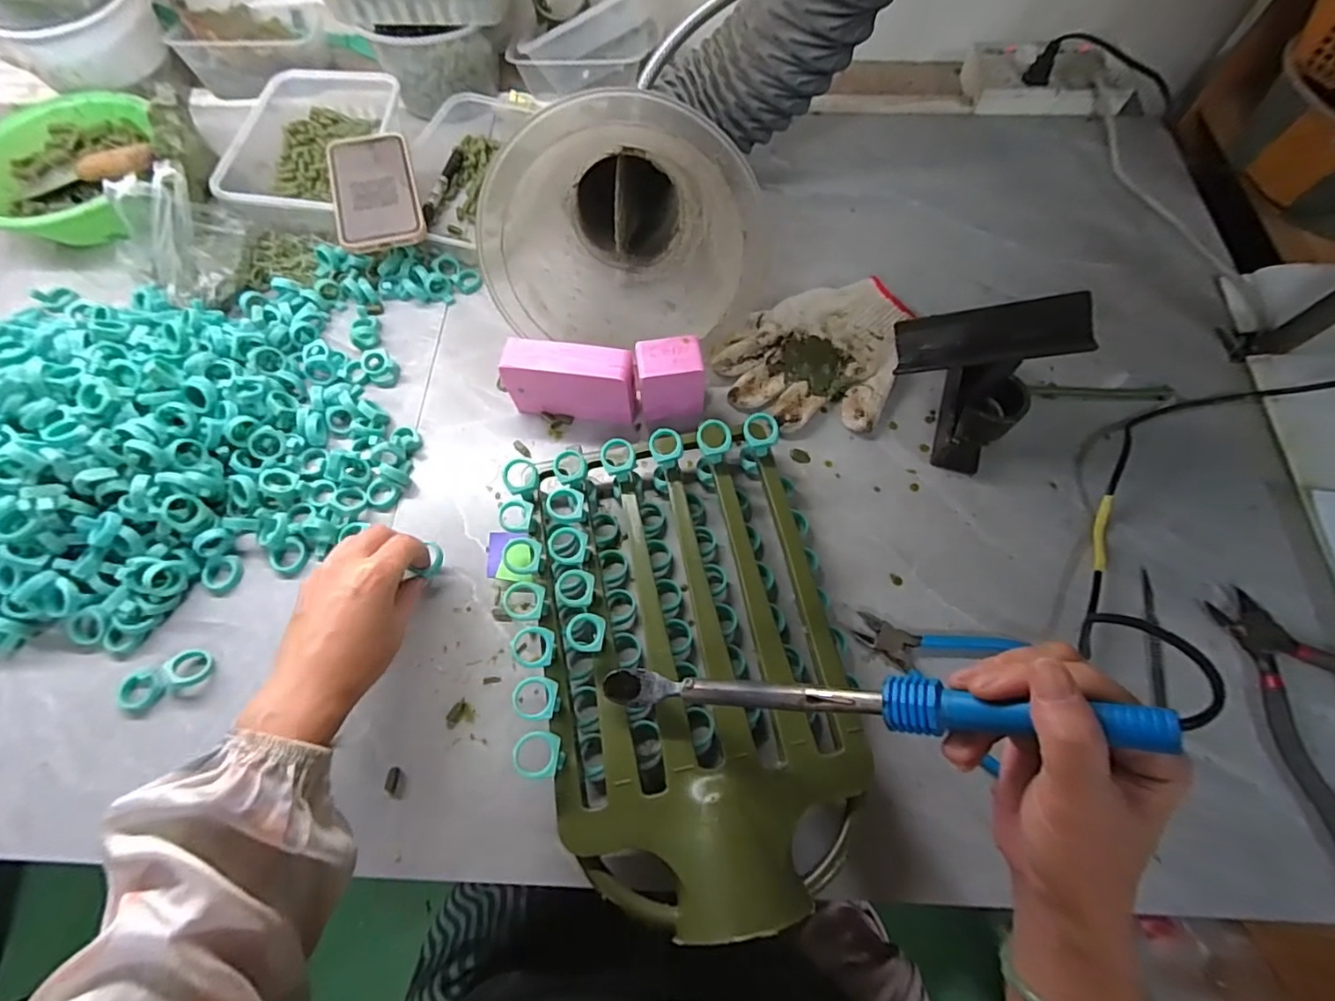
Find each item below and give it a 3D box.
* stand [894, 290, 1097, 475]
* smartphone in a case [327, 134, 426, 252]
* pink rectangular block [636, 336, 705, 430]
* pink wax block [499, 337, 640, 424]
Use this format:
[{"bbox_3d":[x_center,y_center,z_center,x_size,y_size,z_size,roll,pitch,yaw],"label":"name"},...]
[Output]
[{"bbox_3d":[0.247,-0.096,0.471,0.116,0.120,0.091,12,66,6],"label":"stand"},{"bbox_3d":[-0.291,-0.311,0.576,0.078,0.017,0.153,-17,67,-7],"label":"smartphone in a case"},{"bbox_3d":[0.002,-0.101,0.498,0.056,0.068,0.043,-7,65,-3],"label":"pink rectangular block"},{"bbox_3d":[-0.080,-0.101,0.501,0.109,0.072,0.031,6,65,4],"label":"pink wax block"}]

